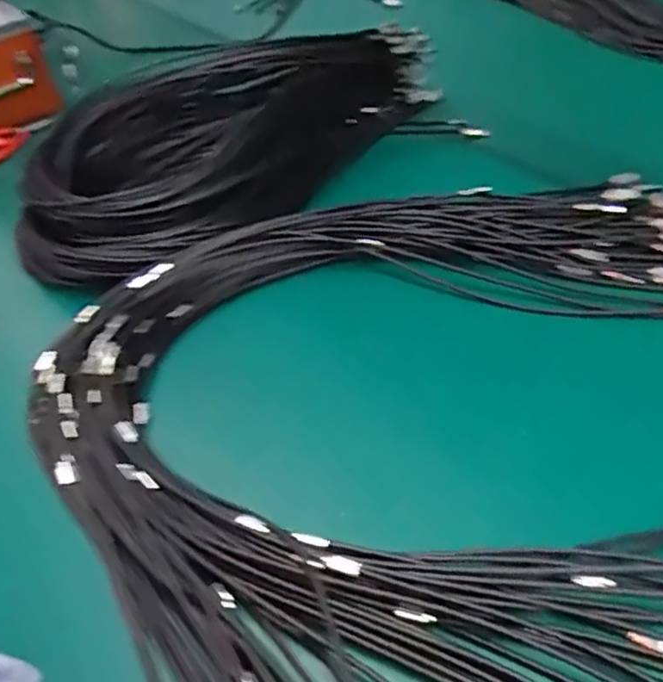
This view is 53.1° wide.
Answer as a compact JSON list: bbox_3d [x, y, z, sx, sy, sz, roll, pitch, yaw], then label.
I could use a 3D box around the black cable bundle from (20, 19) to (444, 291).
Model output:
[{"bbox_3d":[-0.097,-0.211,0.665,0.201,0.092,0.463,29,55,31],"label":"black cable bundle"}]

